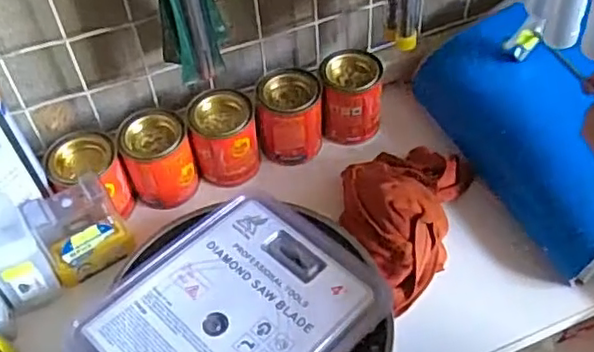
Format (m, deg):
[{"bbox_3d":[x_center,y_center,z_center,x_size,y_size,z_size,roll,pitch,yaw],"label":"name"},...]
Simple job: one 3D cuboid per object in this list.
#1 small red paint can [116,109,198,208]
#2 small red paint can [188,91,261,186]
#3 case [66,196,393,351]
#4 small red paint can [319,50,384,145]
[{"bbox_3d":[-0.113,-0.012,0.520,0.057,0.067,0.054,-19,48,-11],"label":"small red paint can"},{"bbox_3d":[-0.061,-0.030,0.533,0.054,0.070,0.047,-15,47,-8],"label":"small red paint can"},{"bbox_3d":[-0.043,0.093,0.413,0.139,0.028,0.176,32,58,30],"label":"case"},{"bbox_3d":[0.049,-0.067,0.555,0.050,0.070,0.047,-3,47,4],"label":"small red paint can"}]

